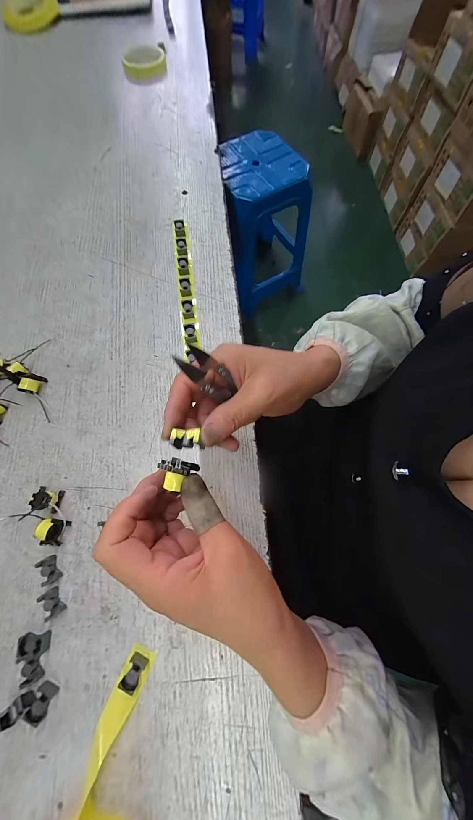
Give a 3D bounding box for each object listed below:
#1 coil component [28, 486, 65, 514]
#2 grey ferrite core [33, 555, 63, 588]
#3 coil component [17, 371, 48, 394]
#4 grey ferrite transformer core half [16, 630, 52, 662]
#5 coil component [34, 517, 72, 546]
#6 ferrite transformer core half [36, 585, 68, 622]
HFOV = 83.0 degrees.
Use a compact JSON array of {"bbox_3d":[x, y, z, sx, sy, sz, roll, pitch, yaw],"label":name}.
[{"bbox_3d":[-0.187,0.088,0.263,0.021,0.023,0.023,1,71,0],"label":"coil component"},{"bbox_3d":[-0.175,0.150,0.249,0.016,0.010,0.022,-29,74,-10],"label":"grey ferrite core"},{"bbox_3d":[-0.234,-0.030,0.305,0.019,0.018,0.023,2,71,0],"label":"coil component"},{"bbox_3d":[-0.175,0.204,0.230,0.024,0.009,0.018,-4,71,-2],"label":"grey ferrite transformer core half"},{"bbox_3d":[-0.177,0.115,0.255,0.022,0.022,0.022,16,71,5],"label":"coil component"},{"bbox_3d":[-0.167,0.175,0.241,0.016,0.008,0.022,-34,75,-12],"label":"ferrite transformer core half"}]

